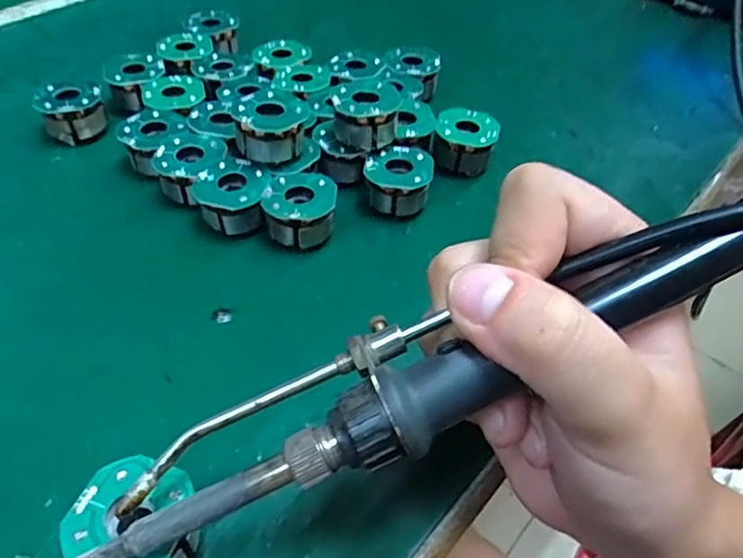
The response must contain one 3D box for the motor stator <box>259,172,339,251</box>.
[{"bbox_3d":[-0.030,-0.029,0.249,0.029,0.021,0.029,5,47,2],"label":"motor stator"}]

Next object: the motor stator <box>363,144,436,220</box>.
[{"bbox_3d":[0.012,-0.044,0.265,0.029,0.021,0.029,12,48,8],"label":"motor stator"}]

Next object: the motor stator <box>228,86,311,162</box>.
[{"bbox_3d":[-0.044,-0.065,0.254,0.031,0.024,0.030,-10,49,-12],"label":"motor stator"}]

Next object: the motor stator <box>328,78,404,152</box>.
[{"bbox_3d":[-0.003,-0.073,0.264,0.029,0.023,0.029,2,47,-2],"label":"motor stator"}]

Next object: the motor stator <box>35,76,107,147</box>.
[{"bbox_3d":[-0.150,-0.084,0.295,0.029,0.024,0.029,-14,50,-16],"label":"motor stator"}]

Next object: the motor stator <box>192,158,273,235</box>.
[{"bbox_3d":[-0.059,-0.034,0.251,0.030,0.022,0.029,-6,48,-9],"label":"motor stator"}]

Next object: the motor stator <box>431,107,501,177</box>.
[{"bbox_3d":[0.045,-0.067,0.287,0.030,0.021,0.029,7,47,3],"label":"motor stator"}]

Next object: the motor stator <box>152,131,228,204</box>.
[{"bbox_3d":[-0.082,-0.049,0.265,0.028,0.020,0.032,22,50,16],"label":"motor stator"}]

